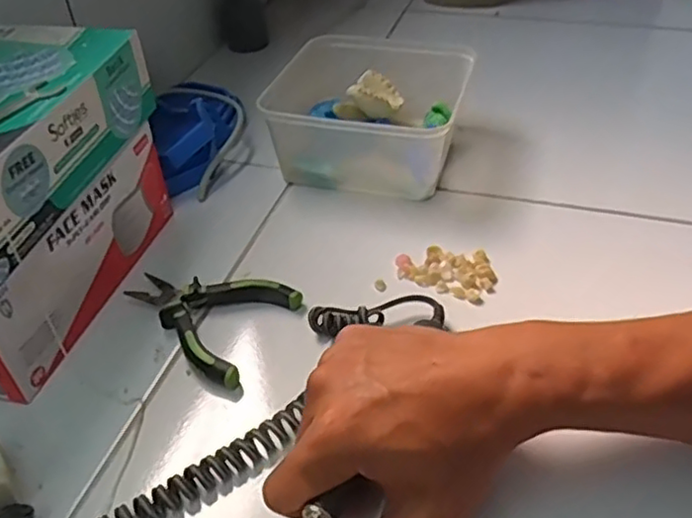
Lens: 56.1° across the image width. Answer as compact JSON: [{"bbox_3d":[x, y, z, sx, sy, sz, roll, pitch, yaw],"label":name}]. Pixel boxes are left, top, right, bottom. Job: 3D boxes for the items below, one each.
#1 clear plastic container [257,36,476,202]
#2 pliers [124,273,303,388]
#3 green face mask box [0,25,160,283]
[{"bbox_3d":[0.019,-0.128,0.578,0.151,0.071,0.160,10,42,13],"label":"clear plastic container"},{"bbox_3d":[-0.097,0.034,0.436,0.106,0.012,0.084,18,44,21],"label":"pliers"},{"bbox_3d":[-0.215,-0.075,0.402,0.104,0.060,0.209,6,41,11],"label":"green face mask box"}]

